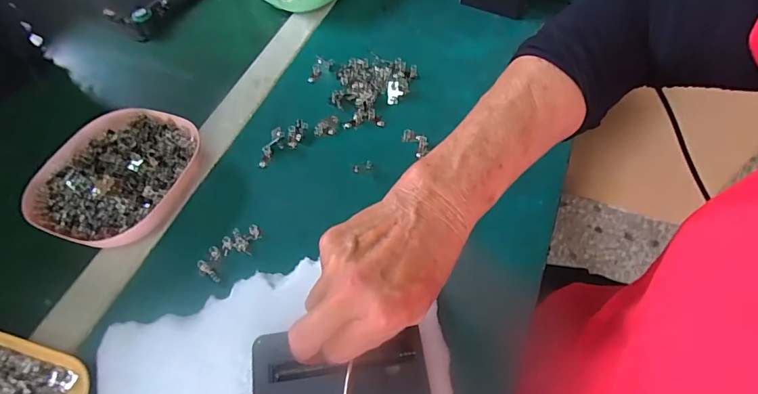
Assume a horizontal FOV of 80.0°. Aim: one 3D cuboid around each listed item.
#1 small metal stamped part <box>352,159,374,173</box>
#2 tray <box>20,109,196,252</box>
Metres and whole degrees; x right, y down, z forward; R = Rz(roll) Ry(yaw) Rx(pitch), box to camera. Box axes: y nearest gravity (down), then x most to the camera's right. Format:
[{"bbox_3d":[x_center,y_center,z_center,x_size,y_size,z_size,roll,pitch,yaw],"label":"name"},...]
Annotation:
[{"bbox_3d":[-0.014,-0.027,0.410,0.020,0.004,0.011,-19,61,-13],"label":"small metal stamped part"},{"bbox_3d":[-0.231,-0.023,0.395,0.128,0.031,0.135,18,60,9],"label":"tray"}]

